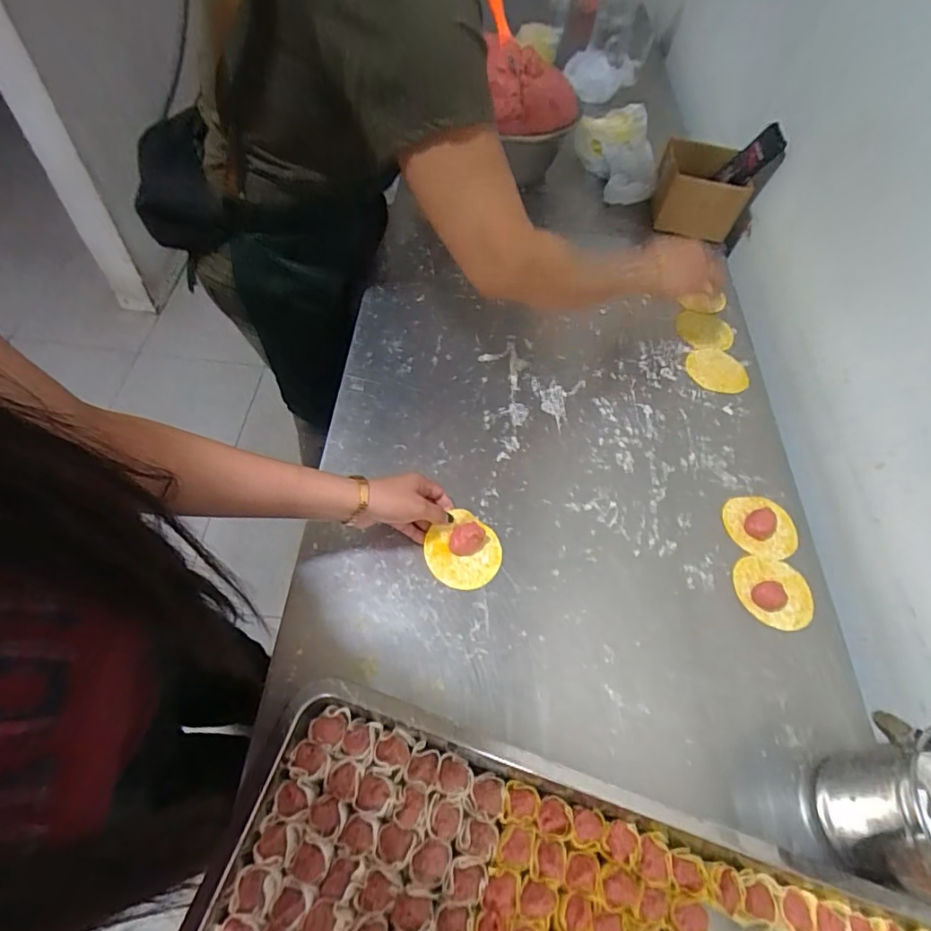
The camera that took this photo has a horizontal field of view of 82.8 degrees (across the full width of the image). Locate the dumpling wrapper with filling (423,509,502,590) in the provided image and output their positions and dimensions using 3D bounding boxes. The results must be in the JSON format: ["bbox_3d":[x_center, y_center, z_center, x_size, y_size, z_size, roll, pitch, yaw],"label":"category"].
[{"bbox_3d":[-0.002,0.089,0.570,0.080,0.030,0.078,2,59,-4],"label":"dumpling wrapper with filling"}]

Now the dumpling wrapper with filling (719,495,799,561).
[{"bbox_3d":[0.361,0.075,0.641,0.090,0.010,0.081,6,59,-1],"label":"dumpling wrapper with filling"}]

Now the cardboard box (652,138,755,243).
[{"bbox_3d":[0.400,-0.470,0.912,0.136,0.106,0.100,7,57,-3],"label":"cardboard box"}]

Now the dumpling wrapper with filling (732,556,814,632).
[{"bbox_3d":[0.349,0.141,0.590,0.087,0.019,0.076,12,59,2],"label":"dumpling wrapper with filling"}]

